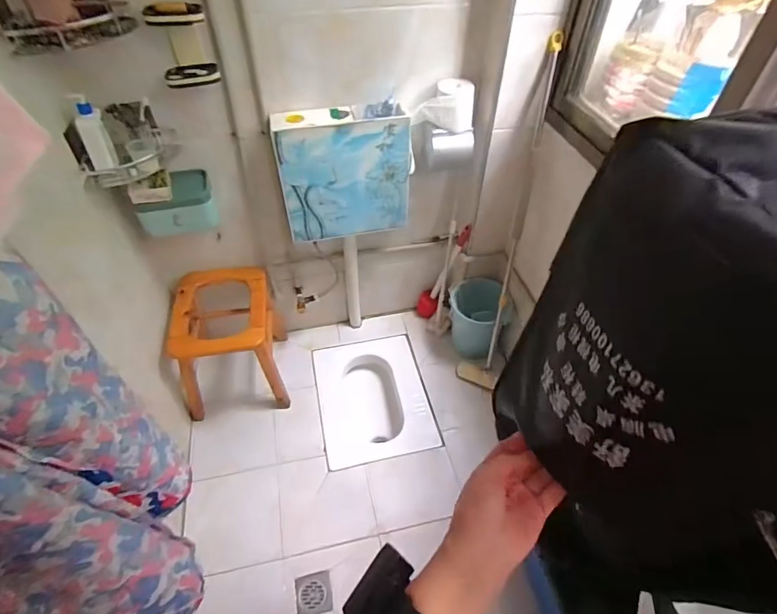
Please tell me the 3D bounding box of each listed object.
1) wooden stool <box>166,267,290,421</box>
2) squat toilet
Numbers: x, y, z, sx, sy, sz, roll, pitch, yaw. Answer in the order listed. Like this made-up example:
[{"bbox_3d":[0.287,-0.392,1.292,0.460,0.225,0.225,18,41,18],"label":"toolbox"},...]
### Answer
[{"bbox_3d":[-0.537,0.112,1.502,0.304,0.404,0.391,-8,48,-9],"label":"wooden stool"},{"bbox_3d":[-0.061,0.370,1.674,0.382,0.166,0.490,-9,48,-9],"label":"squat toilet"}]

